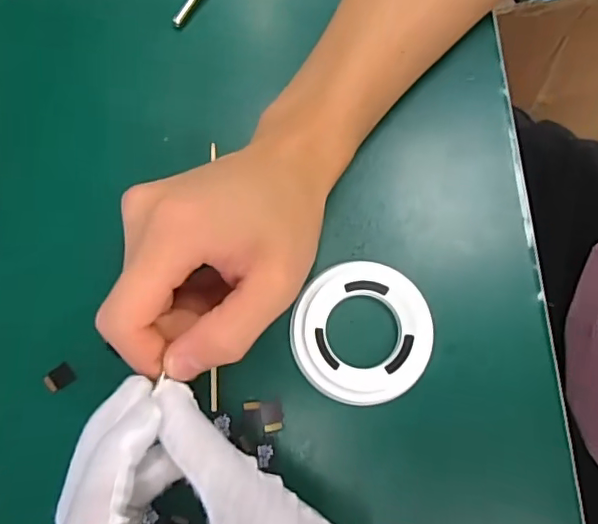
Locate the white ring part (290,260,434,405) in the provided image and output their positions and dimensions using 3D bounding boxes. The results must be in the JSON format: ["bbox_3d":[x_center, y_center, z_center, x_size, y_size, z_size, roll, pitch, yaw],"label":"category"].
[{"bbox_3d":[0.032,0.035,0.286,0.070,0.006,0.071,0,79,-1],"label":"white ring part"}]

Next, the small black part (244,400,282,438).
[{"bbox_3d":[-0.018,0.081,0.288,0.019,0.007,0.017,-2,79,-2],"label":"small black part"}]

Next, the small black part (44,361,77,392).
[{"bbox_3d":[-0.123,0.059,0.286,0.014,0.004,0.011,-42,83,-8],"label":"small black part"}]

